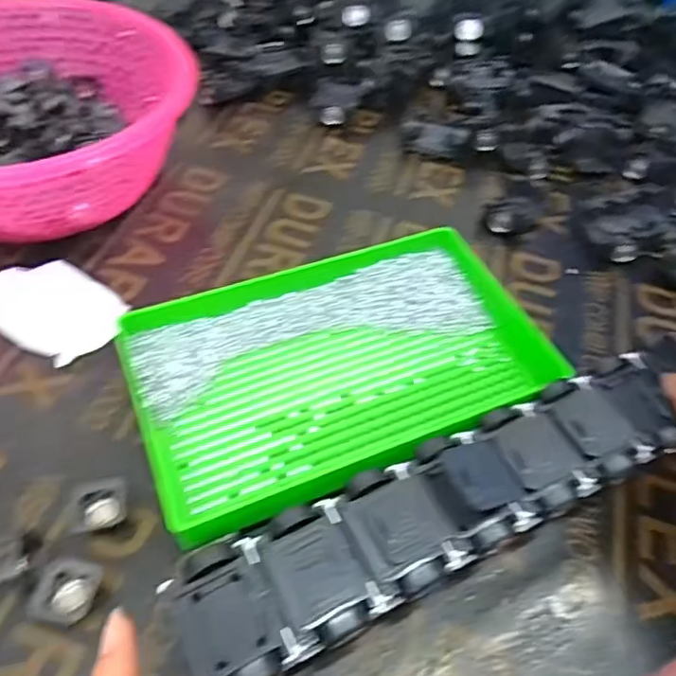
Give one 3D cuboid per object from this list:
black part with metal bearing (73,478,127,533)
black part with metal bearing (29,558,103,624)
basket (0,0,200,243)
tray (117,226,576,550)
[{"bbox_3d":[-0.129,0.091,0.317,0.027,0.009,0.029,-5,52,-9],"label":"black part with metal bearing"},{"bbox_3d":[-0.134,0.125,0.289,0.026,0.009,0.029,10,51,4],"label":"black part with metal bearing"},{"bbox_3d":[-0.247,-0.165,0.457,0.214,0.103,0.233,2,51,-3],"label":"basket"},{"bbox_3d":[0.001,0.016,0.368,0.243,0.040,0.166,-18,54,-18],"label":"tray"}]

